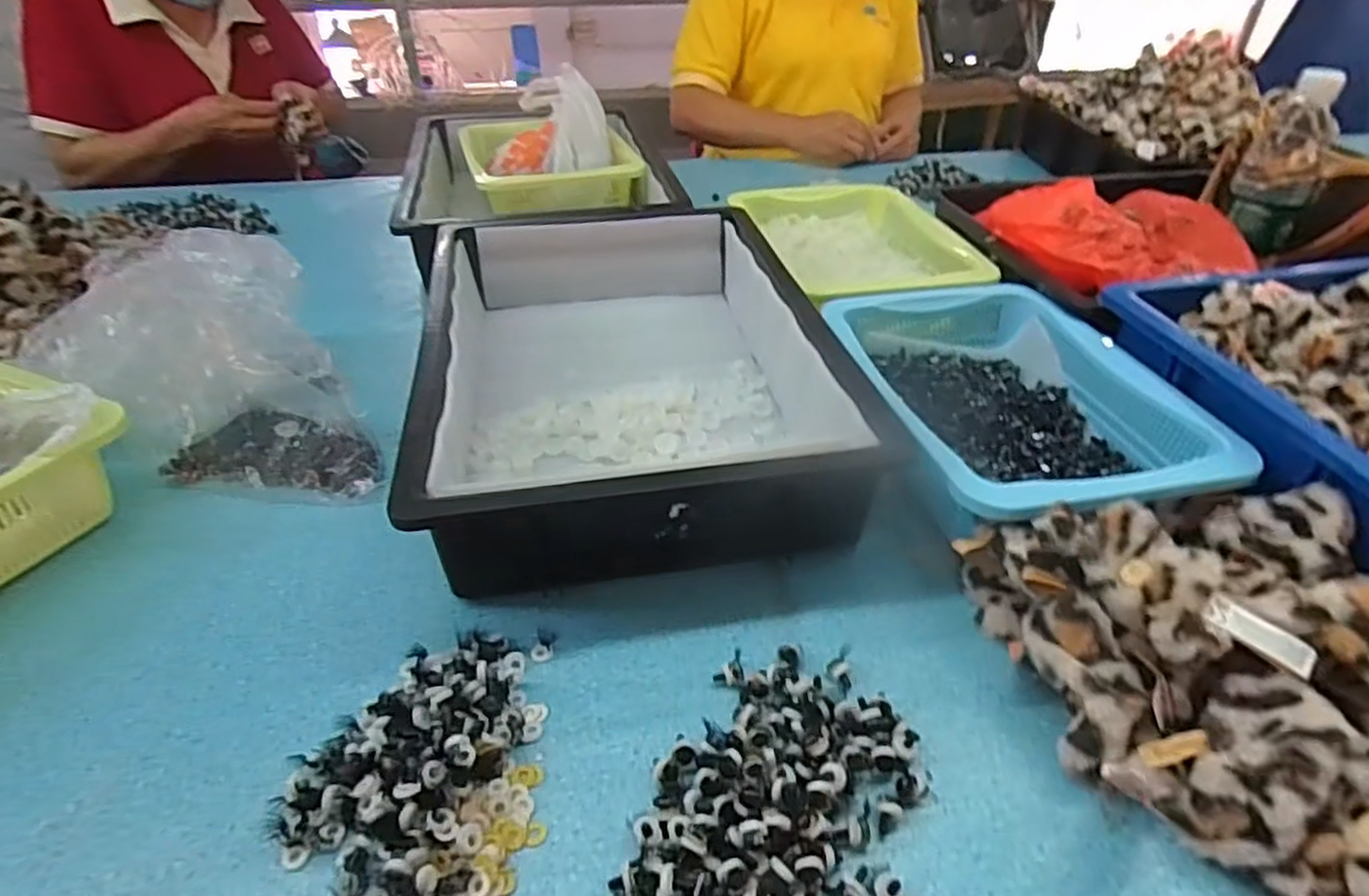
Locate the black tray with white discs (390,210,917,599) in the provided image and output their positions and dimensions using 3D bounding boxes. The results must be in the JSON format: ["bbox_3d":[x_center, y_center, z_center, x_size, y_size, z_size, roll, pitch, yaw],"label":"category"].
[{"bbox_3d":[-0.050,-0.081,0.632,0.309,0.092,0.443,-8,38,-10],"label":"black tray with white discs"}]

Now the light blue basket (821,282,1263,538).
[{"bbox_3d":[0.236,-0.047,0.592,0.208,0.066,0.323,-8,38,-10],"label":"light blue basket"}]

